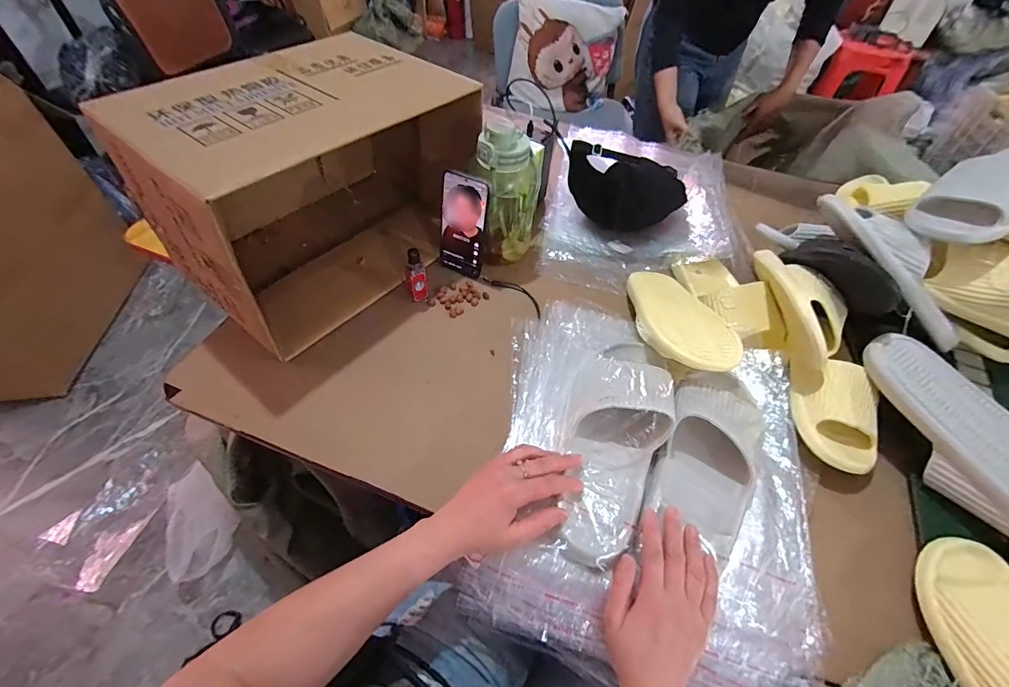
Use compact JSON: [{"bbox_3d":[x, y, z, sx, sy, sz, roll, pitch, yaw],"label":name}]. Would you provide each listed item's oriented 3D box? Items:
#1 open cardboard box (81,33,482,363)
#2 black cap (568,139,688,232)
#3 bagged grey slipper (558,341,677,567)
[{"bbox_3d":[-0.266,-0.227,0.635,0.272,0.269,0.397,36,58,24],"label":"open cardboard box"},{"bbox_3d":[0.212,-0.261,0.738,0.211,0.123,0.063,3,51,0],"label":"black cap"},{"bbox_3d":[0.130,0.102,0.505,0.099,0.069,0.281,17,61,11],"label":"bagged grey slipper"}]

